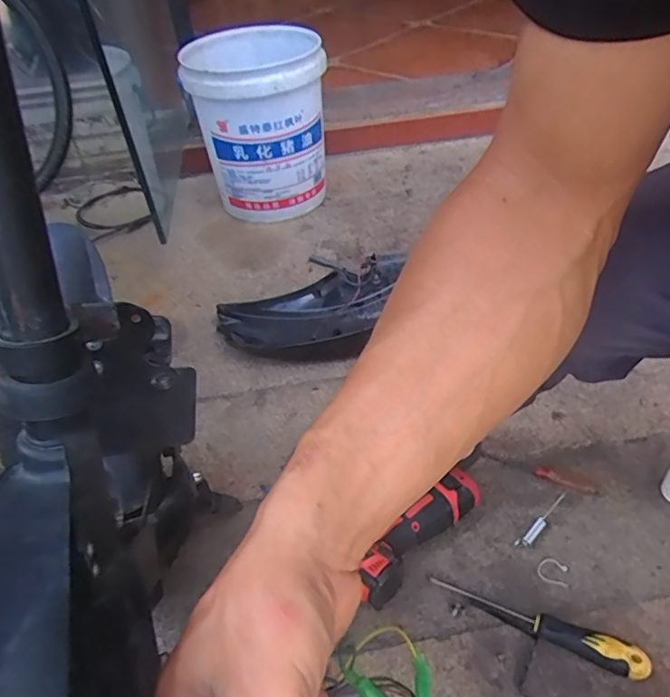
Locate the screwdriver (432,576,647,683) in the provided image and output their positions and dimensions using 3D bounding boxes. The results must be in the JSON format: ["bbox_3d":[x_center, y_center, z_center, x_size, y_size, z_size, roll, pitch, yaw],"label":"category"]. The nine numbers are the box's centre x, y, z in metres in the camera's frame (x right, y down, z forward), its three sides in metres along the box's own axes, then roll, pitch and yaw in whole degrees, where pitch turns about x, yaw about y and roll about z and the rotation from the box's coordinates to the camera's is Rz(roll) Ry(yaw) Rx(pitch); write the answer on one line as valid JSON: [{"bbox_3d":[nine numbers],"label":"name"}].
[{"bbox_3d":[0.212,0.297,0.580,0.223,0.034,0.029,16,49,21],"label":"screwdriver"}]

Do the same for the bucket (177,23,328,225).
[{"bbox_3d":[-0.157,-0.486,1.195,0.268,0.352,0.245,-3,43,3],"label":"bucket"}]

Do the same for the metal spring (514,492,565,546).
[{"bbox_3d":[0.260,0.215,0.669,0.099,0.011,0.014,-33,50,-23],"label":"metal spring"}]

